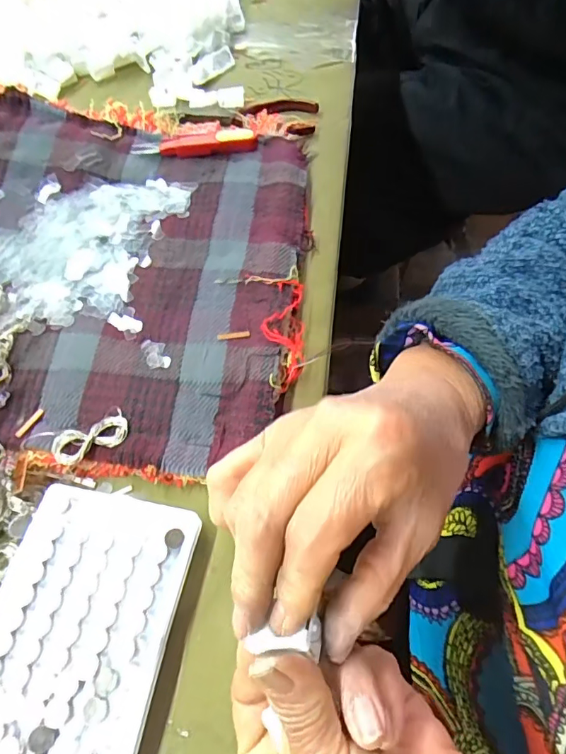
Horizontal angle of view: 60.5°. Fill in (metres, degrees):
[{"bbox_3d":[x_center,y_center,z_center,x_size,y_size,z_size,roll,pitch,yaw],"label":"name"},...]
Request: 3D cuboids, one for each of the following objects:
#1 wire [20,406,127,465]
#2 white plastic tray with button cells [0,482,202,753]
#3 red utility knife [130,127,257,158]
[{"bbox_3d":[-0.125,0.038,0.299,0.057,0.009,0.024,-21,63,-10],"label":"wire"},{"bbox_3d":[-0.107,0.126,0.253,0.098,0.013,0.129,10,62,6],"label":"white plastic tray with button cells"},{"bbox_3d":[-0.079,-0.207,0.429,0.109,0.015,0.023,-2,62,0],"label":"red utility knife"}]

